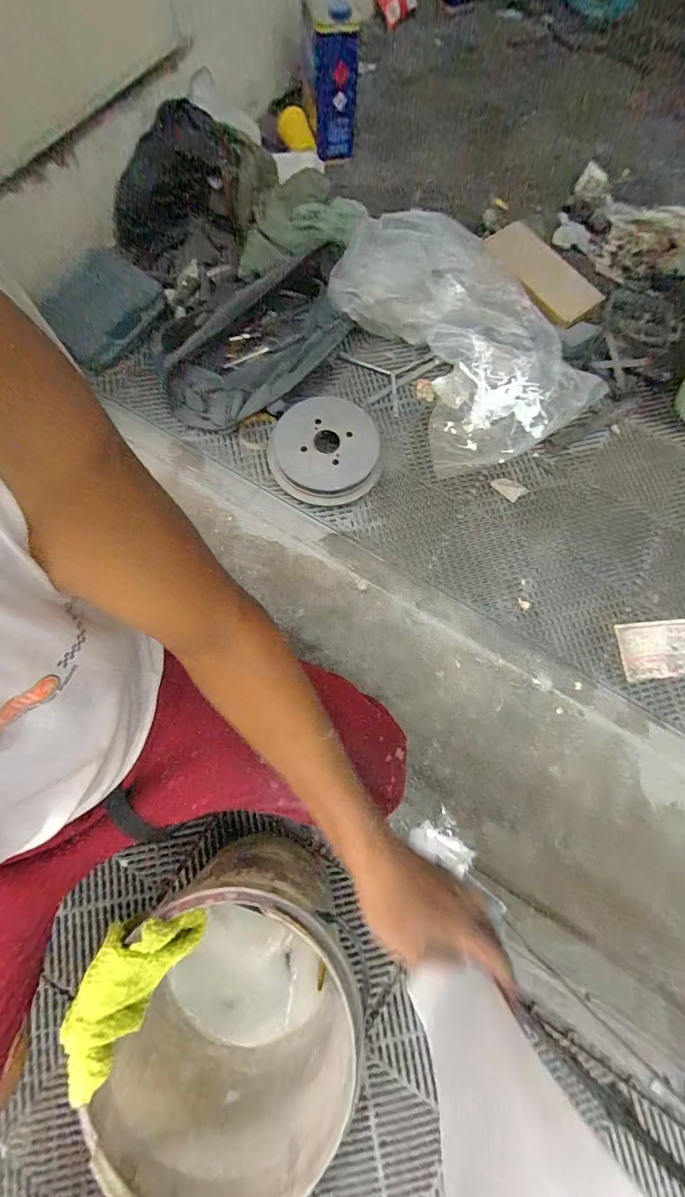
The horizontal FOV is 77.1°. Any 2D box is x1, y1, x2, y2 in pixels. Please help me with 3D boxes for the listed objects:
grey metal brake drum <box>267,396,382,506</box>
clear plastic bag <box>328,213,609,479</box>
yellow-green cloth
[{"bbox_3d":[-0.037,-0.305,0.901,0.234,0.061,0.226,-7,78,-3],"label":"grey metal brake drum"},{"bbox_3d":[0.264,-0.600,0.947,0.424,0.138,0.581,-32,80,-8],"label":"clear plastic bag"},{"bbox_3d":[-0.245,0.431,0.489,0.086,0.078,0.162,36,78,6],"label":"yellow-green cloth"}]

